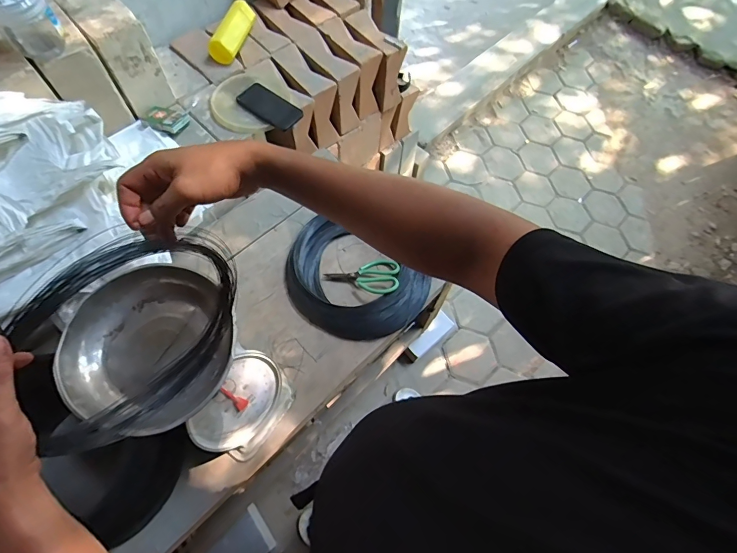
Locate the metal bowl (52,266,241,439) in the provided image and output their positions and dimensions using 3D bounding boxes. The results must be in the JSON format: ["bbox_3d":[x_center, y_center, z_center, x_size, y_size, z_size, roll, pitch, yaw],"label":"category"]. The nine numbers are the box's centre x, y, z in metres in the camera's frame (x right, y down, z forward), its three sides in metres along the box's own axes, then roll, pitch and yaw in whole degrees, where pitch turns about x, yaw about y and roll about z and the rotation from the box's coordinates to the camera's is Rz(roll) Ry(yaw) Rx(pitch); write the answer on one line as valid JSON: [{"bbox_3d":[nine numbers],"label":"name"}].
[{"bbox_3d":[-0.319,0.107,0.589,0.225,0.065,0.234,1,64,-2],"label":"metal bowl"}]

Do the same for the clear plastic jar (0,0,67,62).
[{"bbox_3d":[-0.604,-0.455,0.699,0.092,0.100,0.077,-34,70,-17],"label":"clear plastic jar"}]

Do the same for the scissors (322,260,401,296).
[{"bbox_3d":[-0.017,-0.003,0.917,0.177,0.022,0.087,2,63,18],"label":"scissors"}]

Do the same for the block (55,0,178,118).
[{"bbox_3d":[-0.556,-0.505,0.879,0.100,0.176,0.205,-38,71,-18],"label":"block"}]

